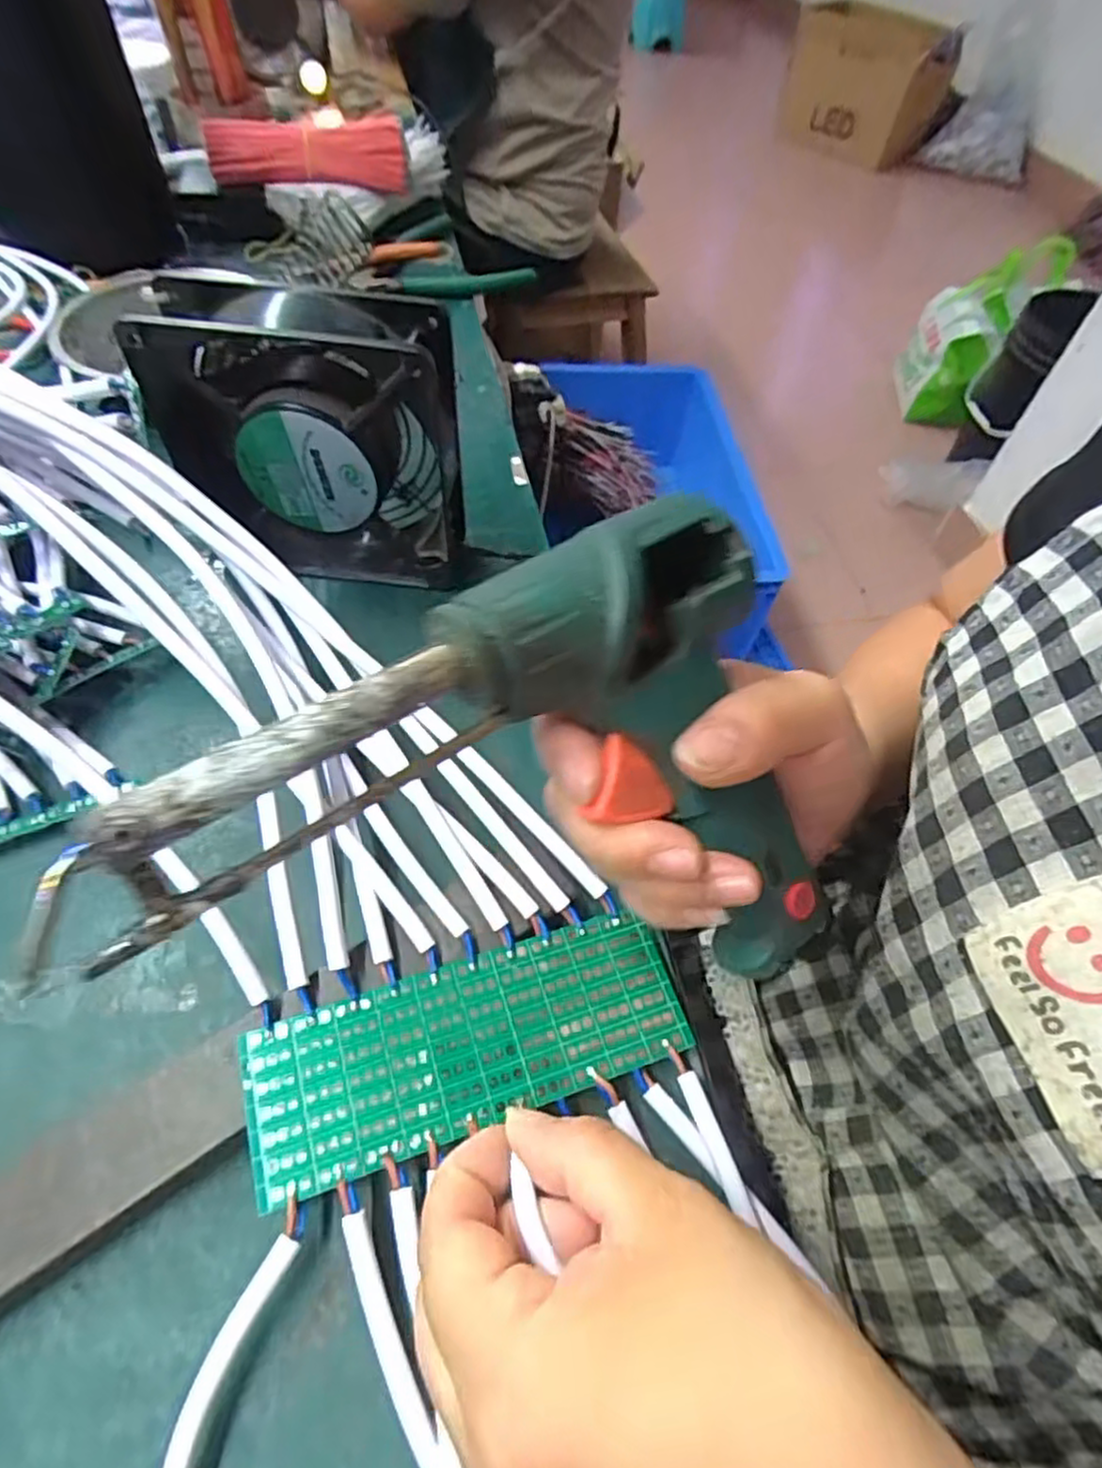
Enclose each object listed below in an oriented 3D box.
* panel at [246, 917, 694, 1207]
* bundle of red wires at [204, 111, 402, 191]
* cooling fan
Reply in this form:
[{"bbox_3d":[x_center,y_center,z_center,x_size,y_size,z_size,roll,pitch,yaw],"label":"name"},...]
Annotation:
[{"bbox_3d":[-0.024,0.095,0.220,0.131,0.005,0.046,-14,57,-15],"label":"panel"},{"bbox_3d":[-0.185,-0.443,0.539,0.144,0.037,0.032,-4,54,-10],"label":"bundle of red wires"},{"bbox_3d":[-0.100,-0.127,0.316,0.129,0.119,0.043,8,52,-1],"label":"cooling fan"}]

